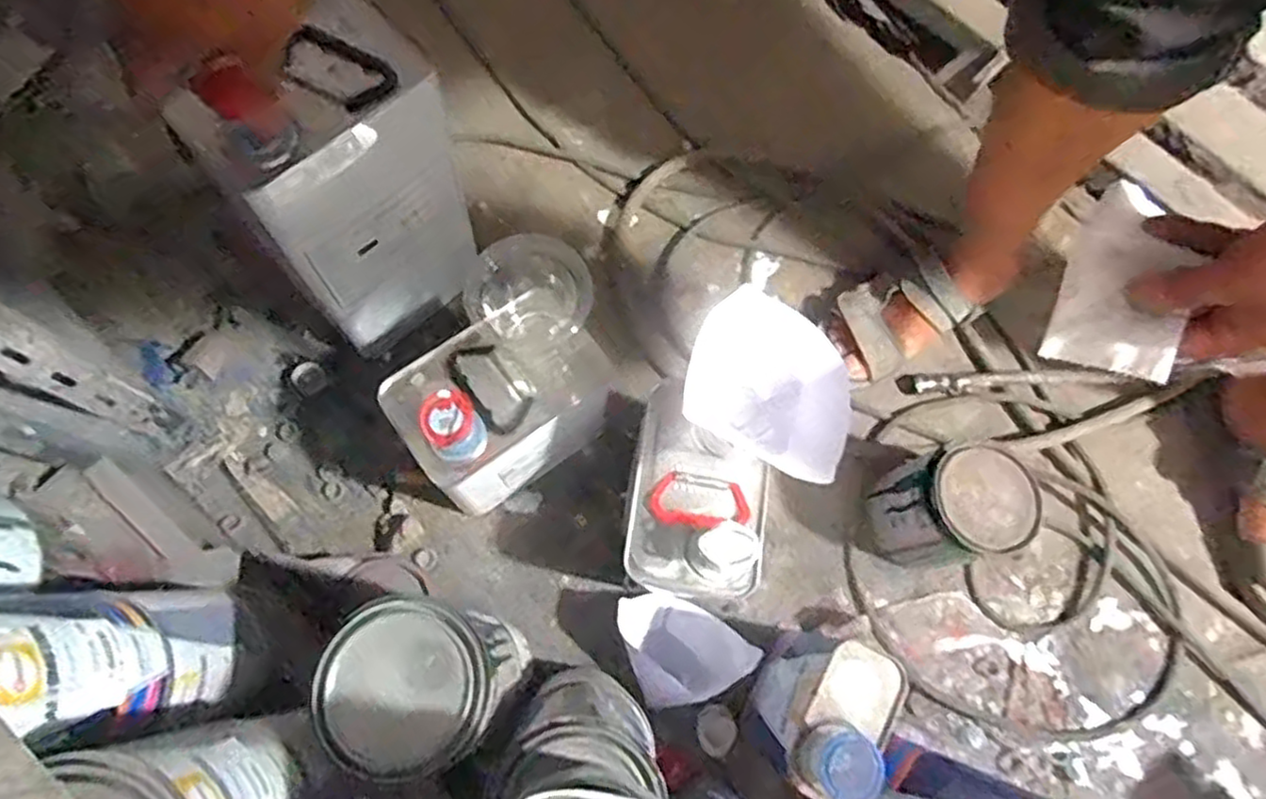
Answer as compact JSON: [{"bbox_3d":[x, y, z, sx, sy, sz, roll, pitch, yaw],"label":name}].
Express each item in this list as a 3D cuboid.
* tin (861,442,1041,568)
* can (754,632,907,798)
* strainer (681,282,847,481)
[{"bbox_3d":[0.301,0.106,0.680,0.115,0.134,0.106,-14,74,-6],"label":"tin"},{"bbox_3d":[0.150,0.255,0.587,0.060,0.218,0.114,31,75,5],"label":"can"},{"bbox_3d":[0.100,-0.008,0.520,0.120,0.068,0.100,30,75,5],"label":"strainer"}]

